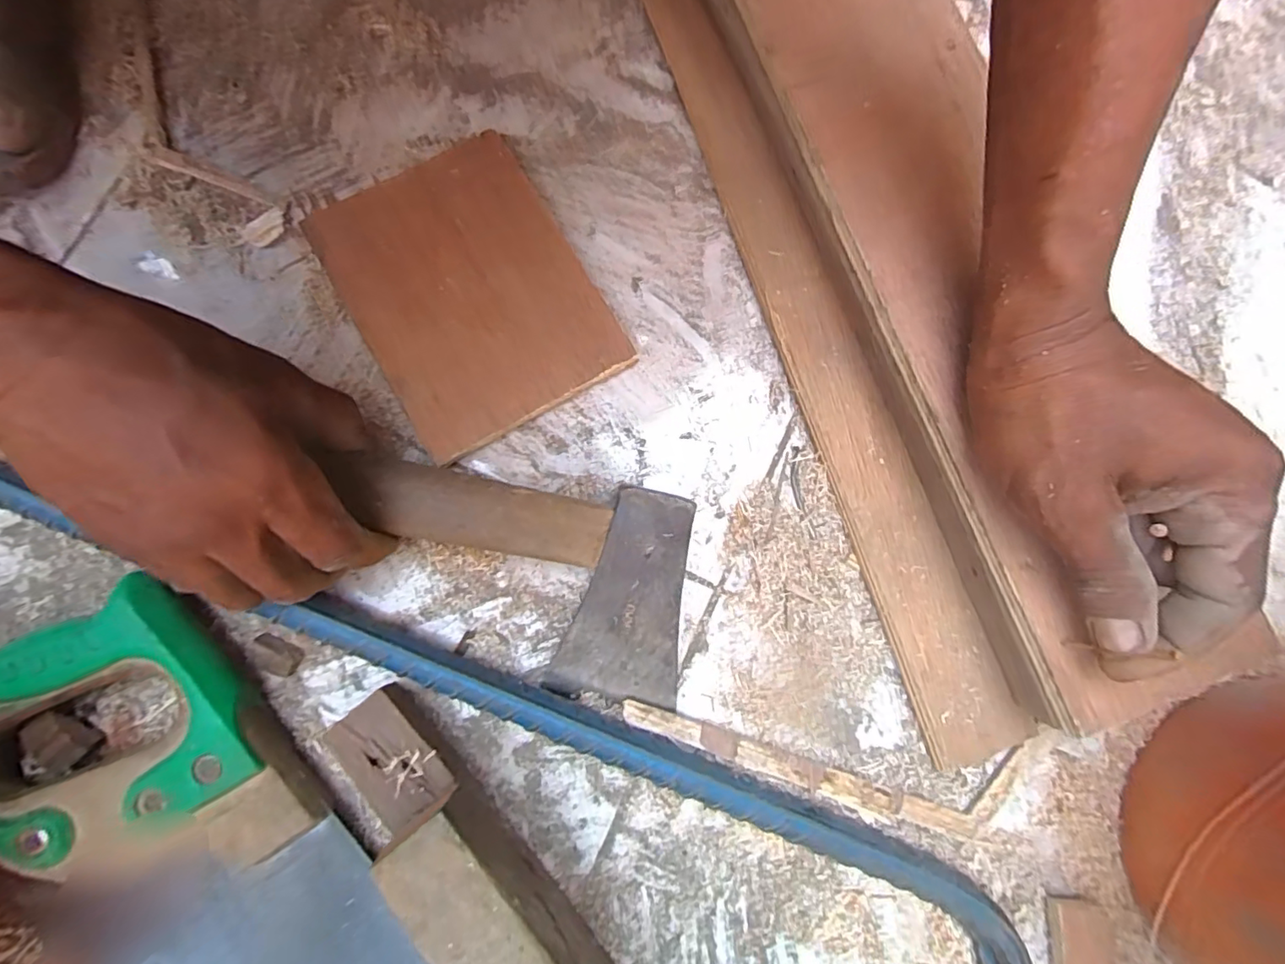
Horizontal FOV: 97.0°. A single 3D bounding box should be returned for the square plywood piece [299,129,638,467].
[{"bbox_3d":[-0.094,-0.102,0.306,0.116,0.015,0.155,-31,82,-7],"label":"square plywood piece"}]

